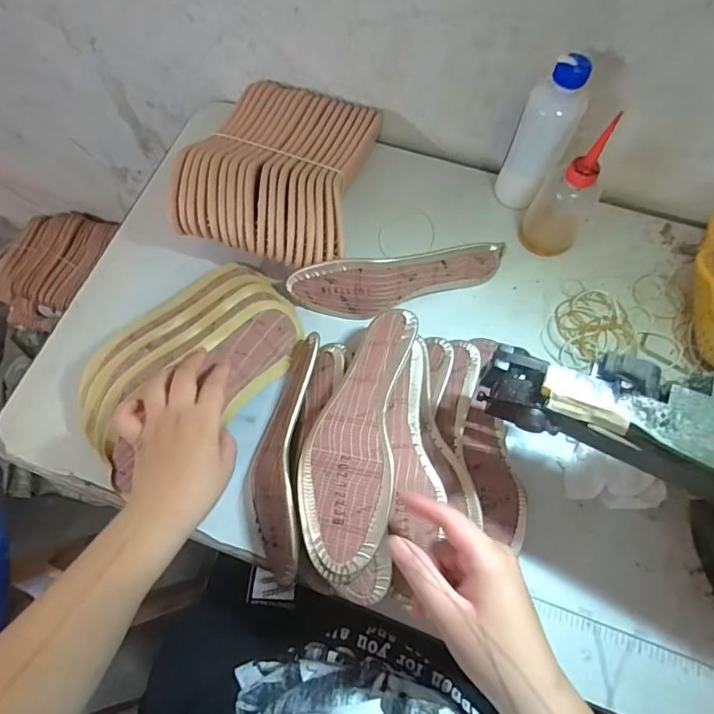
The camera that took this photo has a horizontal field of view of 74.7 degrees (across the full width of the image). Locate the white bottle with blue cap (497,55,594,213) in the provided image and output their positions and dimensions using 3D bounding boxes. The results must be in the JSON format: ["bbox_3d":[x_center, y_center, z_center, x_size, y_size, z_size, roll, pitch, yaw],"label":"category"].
[{"bbox_3d":[0.197,-0.229,0.508,0.058,0.173,0.045,25,71,10],"label":"white bottle with blue cap"}]

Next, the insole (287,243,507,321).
[{"bbox_3d":[0.046,-0.084,0.509,0.240,0.060,0.048,-8,69,-2],"label":"insole"}]

